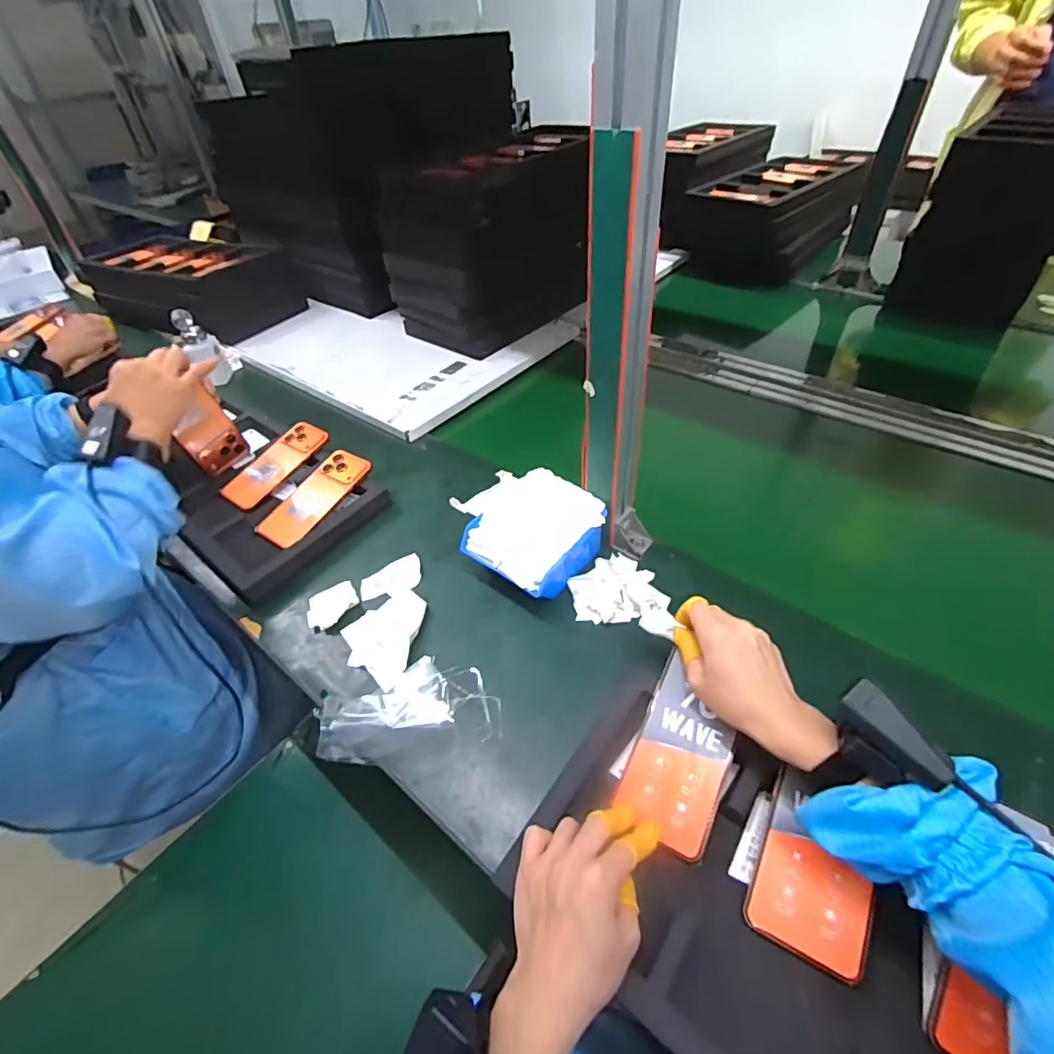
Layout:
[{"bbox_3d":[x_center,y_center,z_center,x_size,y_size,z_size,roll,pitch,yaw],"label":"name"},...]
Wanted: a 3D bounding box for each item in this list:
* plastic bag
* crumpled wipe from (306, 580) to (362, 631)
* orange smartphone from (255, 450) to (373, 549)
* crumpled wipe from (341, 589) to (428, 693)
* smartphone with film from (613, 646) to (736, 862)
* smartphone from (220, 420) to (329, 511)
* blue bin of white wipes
[{"bbox_3d":[-0.117,0.177,0.530,0.173,0.018,0.095,-9,44,-5],"label":"plastic bag"},{"bbox_3d":[-0.233,0.092,0.632,0.063,0.006,0.051,-35,51,-27],"label":"crumpled wipe"},{"bbox_3d":[-0.301,-0.044,0.746,0.087,0.014,0.167,27,65,29],"label":"orange smartphone"},{"bbox_3d":[-0.165,0.118,0.594,0.086,0.010,0.121,5,44,10],"label":"crumpled wipe"},{"bbox_3d":[0.131,0.187,0.443,0.073,0.008,0.143,19,58,22],"label":"smartphone with film"},{"bbox_3d":[-0.382,-0.095,0.808,0.082,0.017,0.166,29,67,30],"label":"smartphone"},{"bbox_3d":[0.000,0.007,0.640,0.148,0.074,0.141,33,55,33],"label":"blue bin of white wipes"}]

